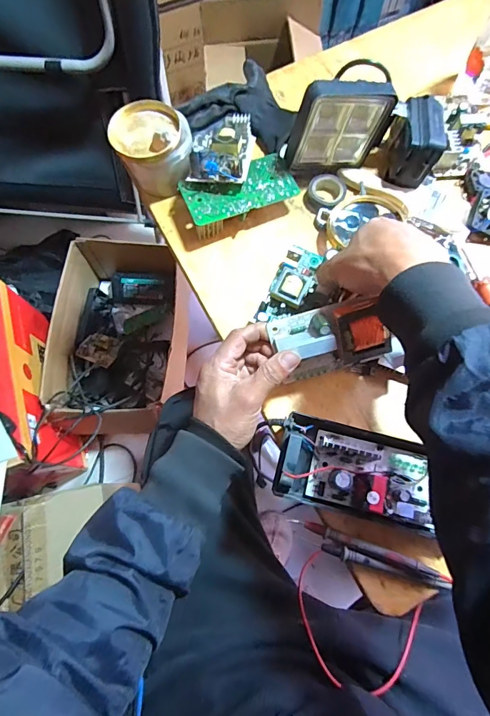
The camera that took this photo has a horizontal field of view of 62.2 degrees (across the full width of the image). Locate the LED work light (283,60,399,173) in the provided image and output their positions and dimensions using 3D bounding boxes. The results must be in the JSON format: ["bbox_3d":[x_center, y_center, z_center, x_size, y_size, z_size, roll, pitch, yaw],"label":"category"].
[{"bbox_3d":[0.106,-0.285,0.487,0.120,0.114,0.054,-15,72,-4],"label":"LED work light"}]

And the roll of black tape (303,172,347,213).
[{"bbox_3d":[0.103,-0.210,0.524,0.048,0.024,0.049,0,72,1],"label":"roll of black tape"}]

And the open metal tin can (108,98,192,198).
[{"bbox_3d":[-0.113,-0.261,0.510,0.089,0.081,0.084,0,72,1],"label":"open metal tin can"}]

